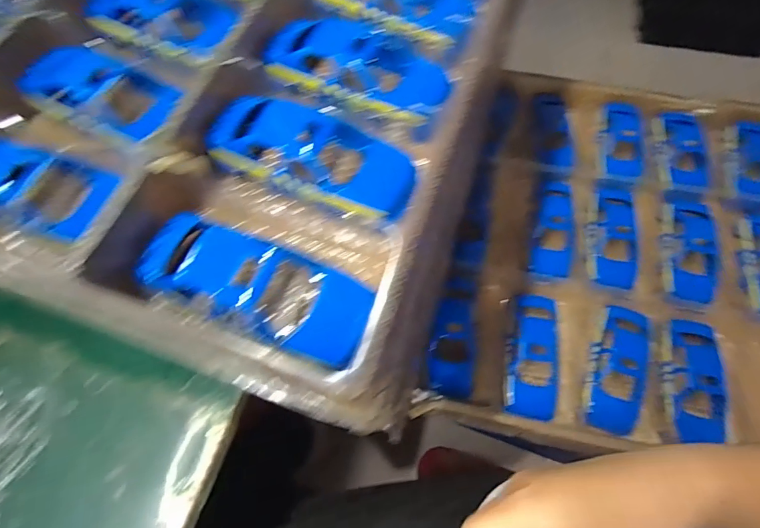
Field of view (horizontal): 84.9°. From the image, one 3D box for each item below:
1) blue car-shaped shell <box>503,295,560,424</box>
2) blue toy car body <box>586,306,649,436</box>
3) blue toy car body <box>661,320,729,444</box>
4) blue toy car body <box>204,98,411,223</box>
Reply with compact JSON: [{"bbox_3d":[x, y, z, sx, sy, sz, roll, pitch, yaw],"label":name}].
[{"bbox_3d":[0.161,0.092,0.428,0.054,0.036,0.128,12,67,8],"label":"blue car-shaped shell"},{"bbox_3d":[0.244,0.105,0.424,0.050,0.020,0.128,14,68,9],"label":"blue toy car body"},{"bbox_3d":[0.314,0.116,0.415,0.052,0.027,0.117,6,66,6],"label":"blue toy car body"},{"bbox_3d":[-0.042,-0.068,0.246,0.127,0.022,0.054,24,69,13],"label":"blue toy car body"}]

